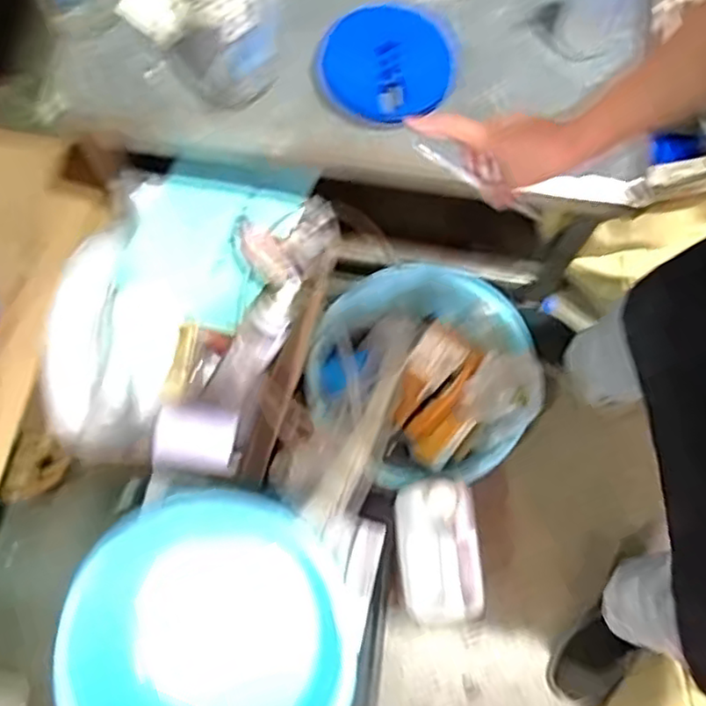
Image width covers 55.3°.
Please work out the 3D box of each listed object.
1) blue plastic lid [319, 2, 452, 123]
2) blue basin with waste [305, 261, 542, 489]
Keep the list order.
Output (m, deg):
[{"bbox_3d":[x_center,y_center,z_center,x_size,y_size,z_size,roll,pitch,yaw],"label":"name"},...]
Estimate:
[{"bbox_3d":[0.043,-0.381,0.874,0.164,0.027,0.170,0,73,0],"label":"blue plastic lid"},{"bbox_3d":[0.106,0.036,1.125,0.343,0.167,0.351,0,73,0],"label":"blue basin with waste"}]

